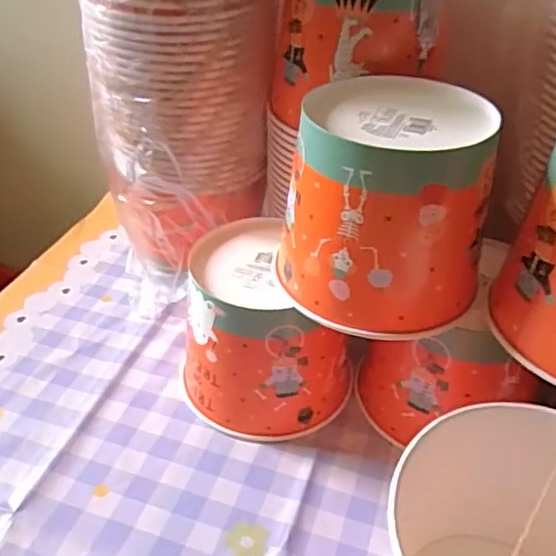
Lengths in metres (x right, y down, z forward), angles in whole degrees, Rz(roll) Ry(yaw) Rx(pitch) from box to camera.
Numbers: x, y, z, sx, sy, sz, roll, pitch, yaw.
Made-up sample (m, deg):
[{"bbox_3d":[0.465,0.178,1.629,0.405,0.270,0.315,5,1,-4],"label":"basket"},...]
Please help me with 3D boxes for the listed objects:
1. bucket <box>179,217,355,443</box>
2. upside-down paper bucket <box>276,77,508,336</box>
[{"bbox_3d":[-0.011,0.050,0.510,0.143,0.132,0.123,21,41,25],"label":"bucket"},{"bbox_3d":[0.073,-0.054,0.425,0.134,0.132,0.133,-1,39,1],"label":"upside-down paper bucket"}]

